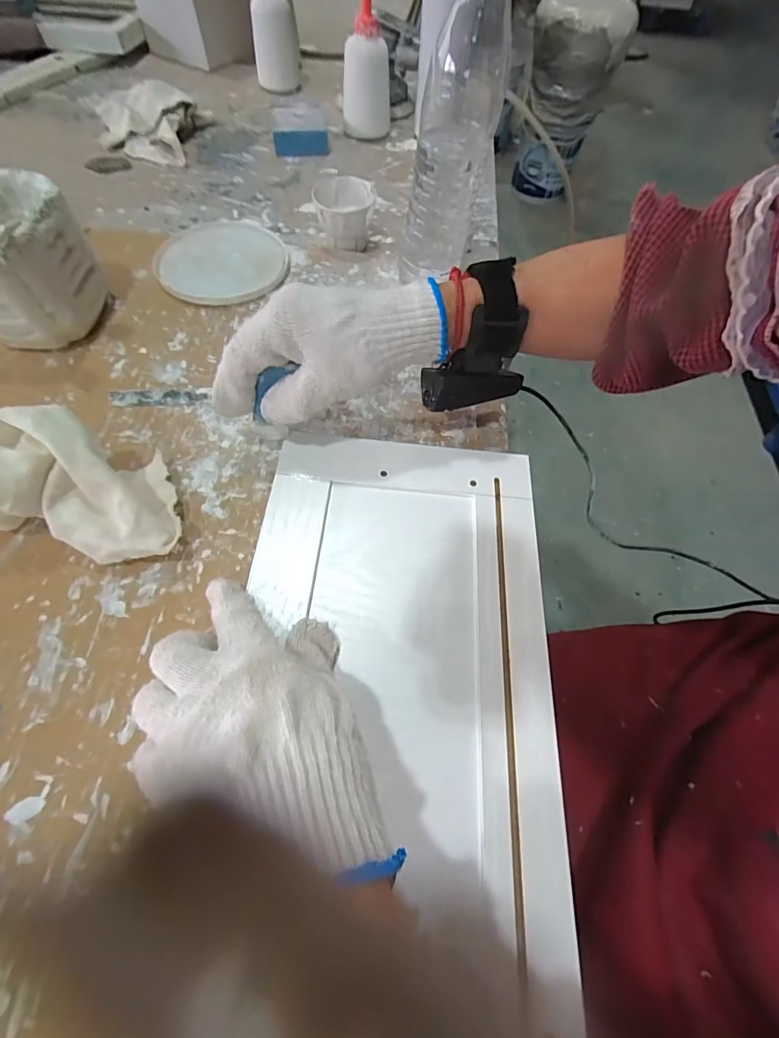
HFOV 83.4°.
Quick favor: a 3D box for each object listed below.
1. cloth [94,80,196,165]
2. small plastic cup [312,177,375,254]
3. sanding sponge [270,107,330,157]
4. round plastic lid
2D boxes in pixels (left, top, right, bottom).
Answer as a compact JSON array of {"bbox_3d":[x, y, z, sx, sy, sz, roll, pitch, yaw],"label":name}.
[{"bbox_3d":[-0.312,-0.511,0.563,0.122,0.039,0.148,-18,62,-13],"label":"cloth"},{"bbox_3d":[-0.046,-0.313,0.457,0.061,0.050,0.063,-3,60,-6],"label":"small plastic cup"},{"bbox_3d":[-0.119,-0.519,0.583,0.070,0.029,0.088,-5,60,-6],"label":"sanding sponge"},{"bbox_3d":[-0.163,-0.254,0.429,0.120,0.017,0.128,-5,61,-7],"label":"round plastic lid"}]

